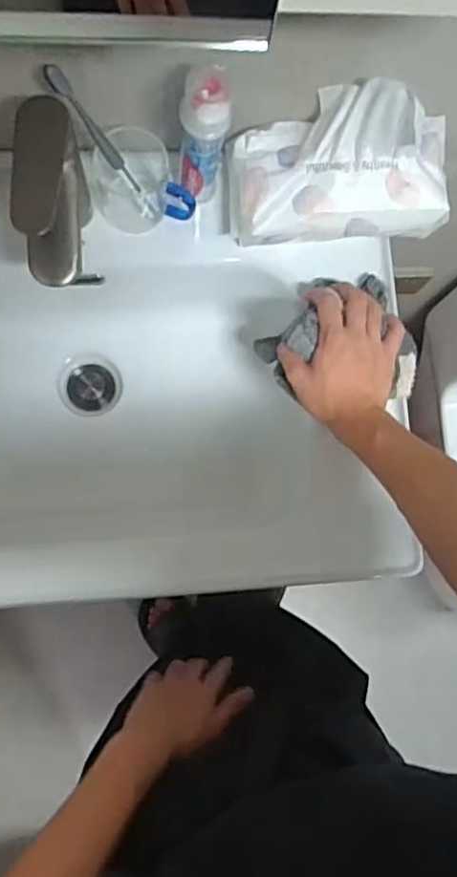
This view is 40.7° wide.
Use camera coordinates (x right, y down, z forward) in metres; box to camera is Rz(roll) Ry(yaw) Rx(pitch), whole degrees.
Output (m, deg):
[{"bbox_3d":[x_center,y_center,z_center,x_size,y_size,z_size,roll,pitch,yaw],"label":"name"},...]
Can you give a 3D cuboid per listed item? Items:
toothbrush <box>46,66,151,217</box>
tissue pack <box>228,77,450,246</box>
[{"bbox_3d":[-0.111,-0.269,0.570,0.015,0.168,0.015,23,78,31],"label":"toothbrush"},{"bbox_3d":[0.115,-0.268,0.596,0.216,0.121,0.114,0,82,-6],"label":"tissue pack"}]

